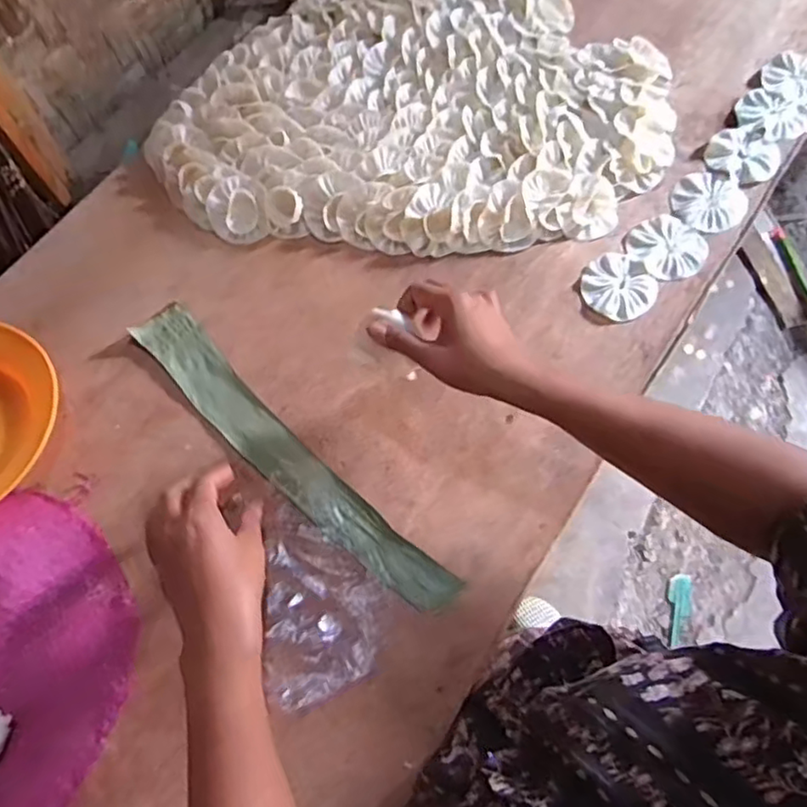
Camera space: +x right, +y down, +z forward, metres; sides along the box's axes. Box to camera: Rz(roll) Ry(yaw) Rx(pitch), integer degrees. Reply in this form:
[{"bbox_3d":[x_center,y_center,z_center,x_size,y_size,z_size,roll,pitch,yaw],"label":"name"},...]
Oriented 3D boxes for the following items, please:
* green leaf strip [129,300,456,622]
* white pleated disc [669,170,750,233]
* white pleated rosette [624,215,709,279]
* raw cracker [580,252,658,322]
[{"bbox_3d":[-0.115,0.045,0.600,0.057,0.007,0.407,-41,71,-21],"label":"green leaf strip"},{"bbox_3d":[0.339,-0.224,0.693,0.078,0.008,0.080,-1,69,2],"label":"white pleated disc"},{"bbox_3d":[0.283,-0.168,0.677,0.070,0.010,0.081,-39,72,-11],"label":"white pleated rosette"},{"bbox_3d":[0.223,-0.121,0.661,0.072,0.010,0.076,-1,69,2],"label":"raw cracker"}]

